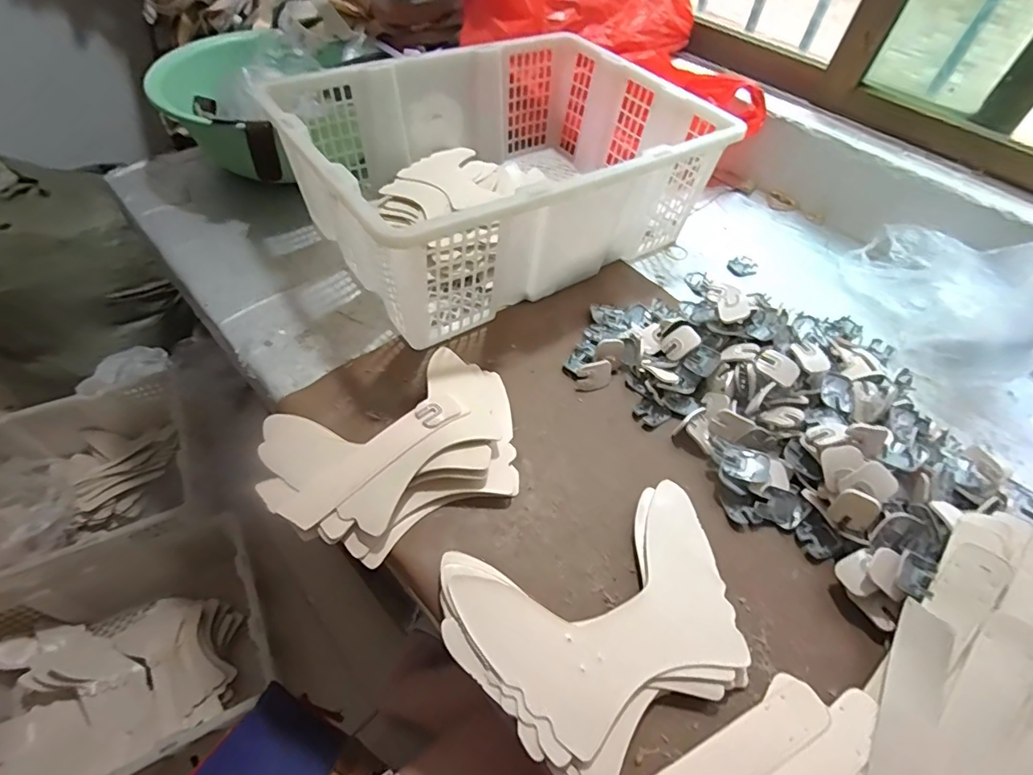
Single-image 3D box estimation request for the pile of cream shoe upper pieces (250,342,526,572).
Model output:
[{"bbox_3d":[-0.105,0.051,0.455,0.226,0.038,0.163,-22,57,-22],"label":"pile of cream shoe upper pieces"}]

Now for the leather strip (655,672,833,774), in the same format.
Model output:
[{"bbox_3d":[0.136,0.257,0.336,0.182,0.005,0.037,-23,52,-19],"label":"leather strip"}]

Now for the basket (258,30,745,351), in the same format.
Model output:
[{"bbox_3d":[-0.010,-0.277,0.636,0.473,0.163,0.352,-23,57,-22],"label":"basket"}]

